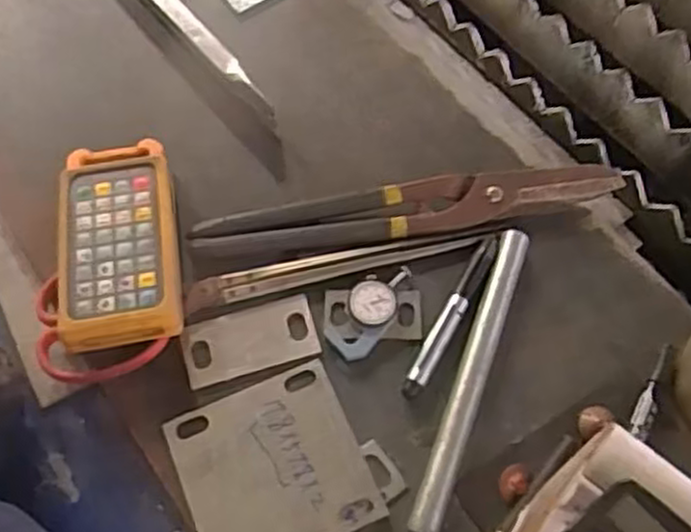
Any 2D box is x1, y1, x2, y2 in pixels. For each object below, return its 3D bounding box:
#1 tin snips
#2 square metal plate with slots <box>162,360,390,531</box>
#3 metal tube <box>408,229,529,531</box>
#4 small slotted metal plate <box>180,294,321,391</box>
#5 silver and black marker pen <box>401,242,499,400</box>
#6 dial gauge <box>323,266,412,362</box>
[{"bbox_3d":[0.048,-0.044,0.609,0.335,0.022,0.042,-8,62,-3],"label":"tin snips"},{"bbox_3d":[-0.050,0.142,0.526,0.120,0.004,0.120,-22,64,-10],"label":"square metal plate with slots"},{"bbox_3d":[0.093,0.078,0.549,0.022,0.020,0.239,18,64,11],"label":"metal tube"},{"bbox_3d":[-0.072,0.055,0.569,0.099,0.004,0.050,-16,63,-6],"label":"small slotted metal plate"},{"bbox_3d":[0.081,0.037,0.570,0.018,0.012,0.138,26,66,14],"label":"silver and black marker pen"},{"bbox_3d":[0.021,0.032,0.581,0.039,0.014,0.087,33,68,17],"label":"dial gauge"}]

